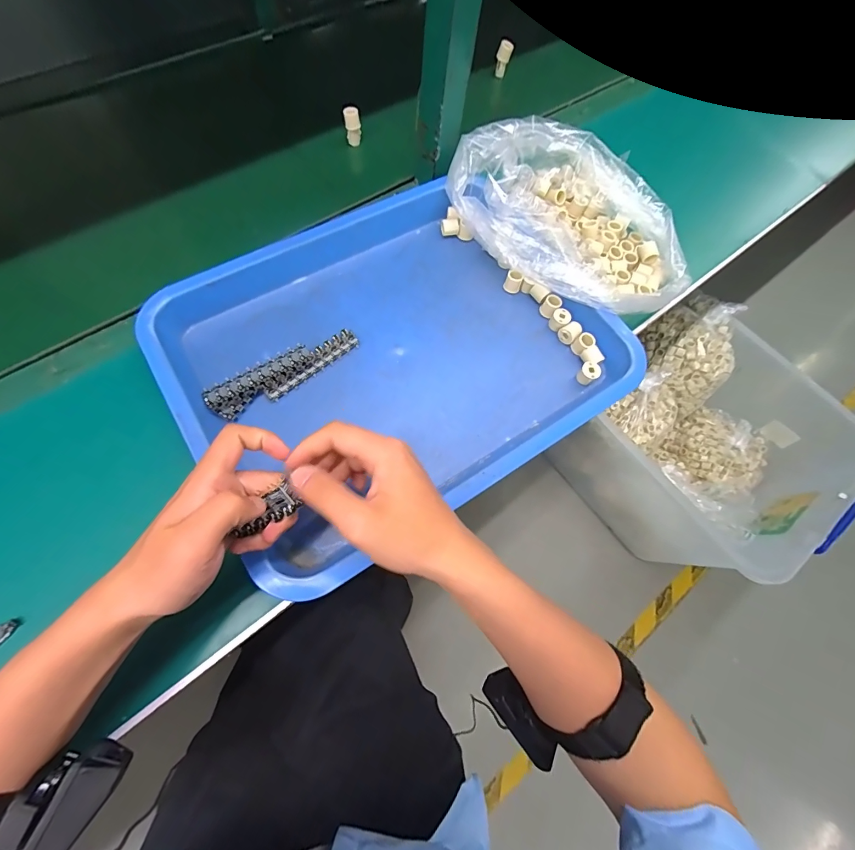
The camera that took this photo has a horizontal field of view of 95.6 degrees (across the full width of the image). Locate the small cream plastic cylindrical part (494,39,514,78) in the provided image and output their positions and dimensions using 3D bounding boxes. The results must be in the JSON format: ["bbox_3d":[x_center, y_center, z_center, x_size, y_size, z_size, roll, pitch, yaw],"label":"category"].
[{"bbox_3d":[0.123,-0.589,0.625,0.023,0.047,0.016,12,68,0],"label":"small cream plastic cylindrical part"}]

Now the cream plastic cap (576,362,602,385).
[{"bbox_3d":[0.178,-0.056,0.425,0.021,0.018,0.019,35,70,9],"label":"cream plastic cap"}]

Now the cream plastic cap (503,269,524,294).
[{"bbox_3d":[0.102,-0.169,0.458,0.019,0.018,0.016,21,69,4],"label":"cream plastic cap"}]

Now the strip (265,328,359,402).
[{"bbox_3d":[-0.120,-0.064,0.403,0.107,0.005,0.025,-38,89,-16],"label":"strip"}]

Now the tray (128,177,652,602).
[{"bbox_3d":[-0.032,-0.076,0.409,0.429,0.058,0.337,-32,74,-15],"label":"tray"}]

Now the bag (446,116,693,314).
[{"bbox_3d":[0.171,-0.244,0.460,0.189,0.087,0.284,-42,79,-17],"label":"bag"}]

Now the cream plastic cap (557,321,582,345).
[{"bbox_3d":[0.163,-0.105,0.442,0.022,0.016,0.019,-30,74,-15],"label":"cream plastic cap"}]

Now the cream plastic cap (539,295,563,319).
[{"bbox_3d":[0.143,-0.138,0.451,0.020,0.019,0.018,43,71,12],"label":"cream plastic cap"}]

